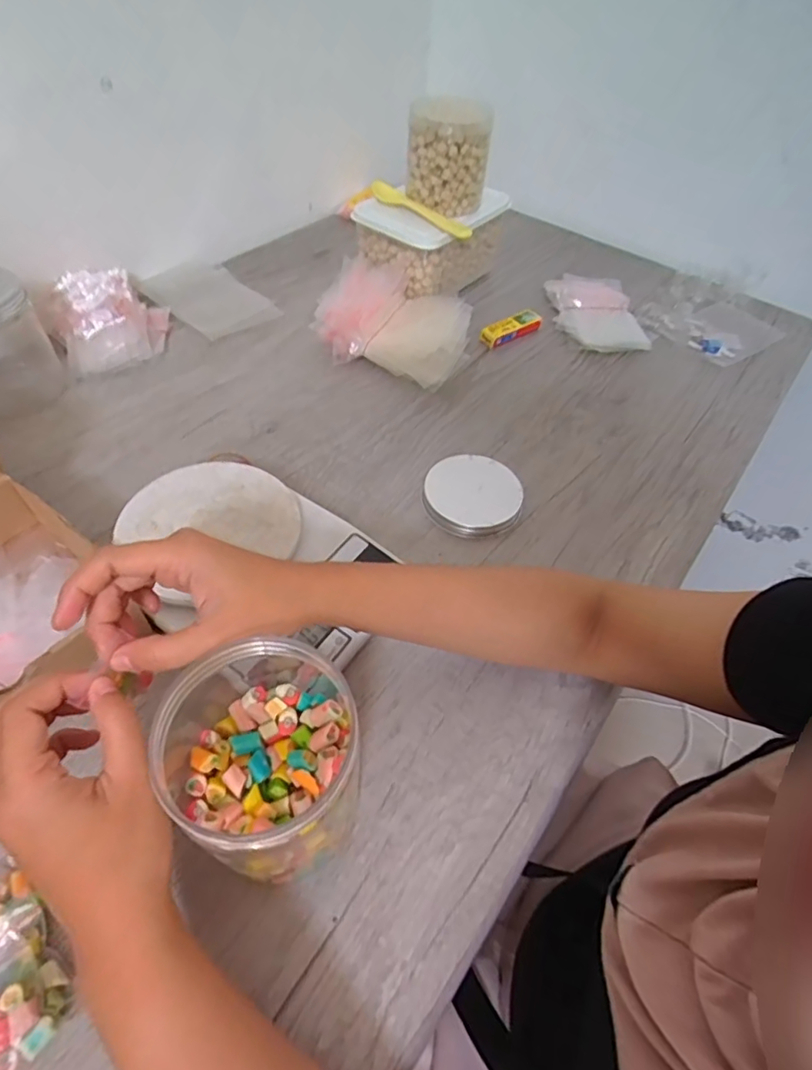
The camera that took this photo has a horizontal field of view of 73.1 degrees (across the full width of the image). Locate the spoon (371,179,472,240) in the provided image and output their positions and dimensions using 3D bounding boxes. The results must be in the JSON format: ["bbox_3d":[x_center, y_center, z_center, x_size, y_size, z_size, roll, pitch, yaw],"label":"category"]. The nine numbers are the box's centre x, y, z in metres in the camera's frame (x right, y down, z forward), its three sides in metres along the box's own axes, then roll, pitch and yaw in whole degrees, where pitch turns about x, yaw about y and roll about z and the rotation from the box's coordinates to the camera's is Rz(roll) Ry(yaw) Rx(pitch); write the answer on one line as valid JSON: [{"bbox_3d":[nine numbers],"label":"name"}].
[{"bbox_3d":[0.021,-0.378,0.635,0.141,0.019,0.025,35,57,20],"label":"spoon"}]

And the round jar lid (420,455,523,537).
[{"bbox_3d":[0.061,-0.037,0.495,0.085,0.017,0.089,3,52,-3],"label":"round jar lid"}]

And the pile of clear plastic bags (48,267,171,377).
[{"bbox_3d":[-0.321,-0.240,0.596,0.114,0.053,0.132,-22,58,-21],"label":"pile of clear plastic bags"}]

